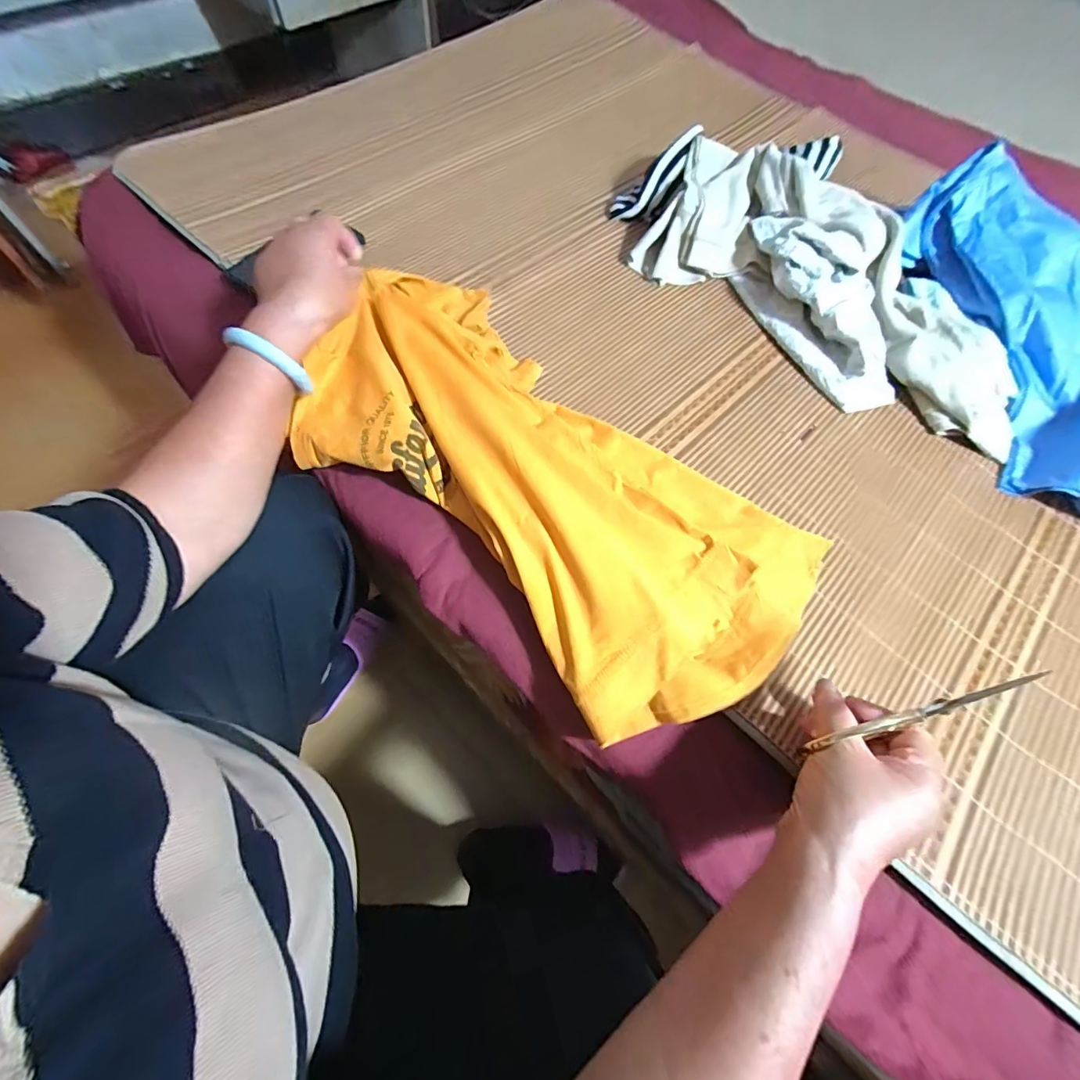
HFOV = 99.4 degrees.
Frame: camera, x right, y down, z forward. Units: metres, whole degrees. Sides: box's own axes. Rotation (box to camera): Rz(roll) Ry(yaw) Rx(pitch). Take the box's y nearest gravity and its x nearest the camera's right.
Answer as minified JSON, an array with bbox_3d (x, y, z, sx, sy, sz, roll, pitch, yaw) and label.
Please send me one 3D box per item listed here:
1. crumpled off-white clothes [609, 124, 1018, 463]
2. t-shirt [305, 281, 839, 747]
[{"bbox_3d":[0.356,-0.344,0.567,0.560,0.082,0.280,42,69,17],"label":"crumpled off-white clothes"},{"bbox_3d":[0.000,-0.058,0.425,0.497,0.052,0.255,41,72,11],"label":"t-shirt"}]

